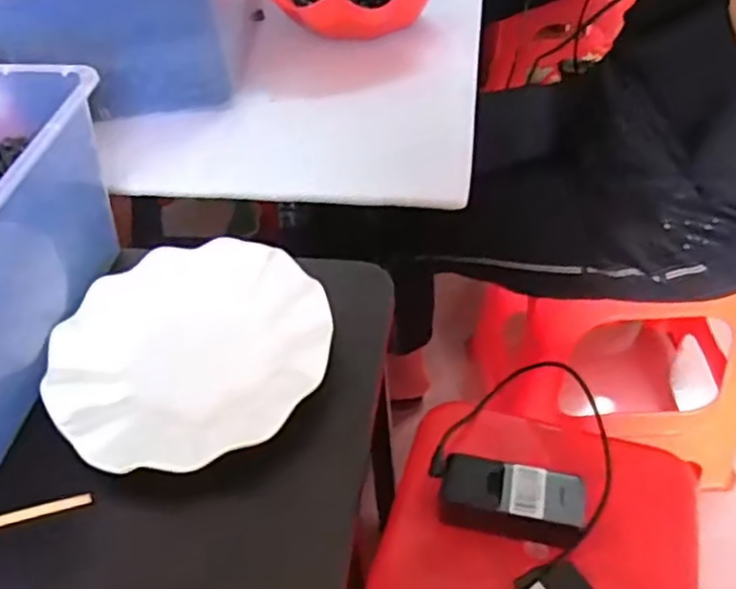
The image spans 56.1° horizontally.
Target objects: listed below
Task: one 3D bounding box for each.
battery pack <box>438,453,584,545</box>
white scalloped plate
[{"bbox_3d":[0.134,0.190,0.644,0.129,0.032,0.060,7,48,11],"label":"battery pack"},{"bbox_3d":[-0.117,0.040,0.467,0.179,0.029,0.183,-2,47,2],"label":"white scalloped plate"}]

